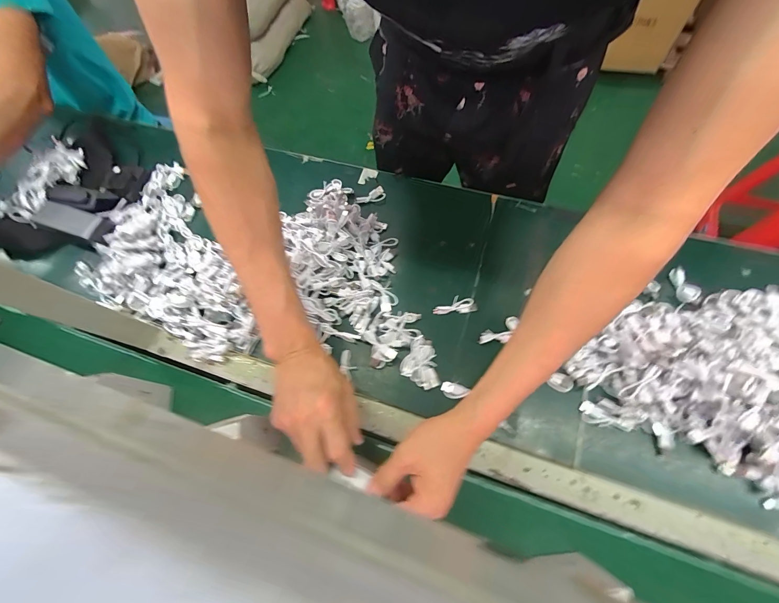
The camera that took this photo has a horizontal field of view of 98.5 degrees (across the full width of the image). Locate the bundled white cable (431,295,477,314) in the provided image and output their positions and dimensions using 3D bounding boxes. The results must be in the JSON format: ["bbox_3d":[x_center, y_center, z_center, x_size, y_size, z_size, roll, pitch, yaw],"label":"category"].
[{"bbox_3d":[0.101,0.005,0.523,0.065,0.009,0.026,-1,68,4],"label":"bundled white cable"}]

